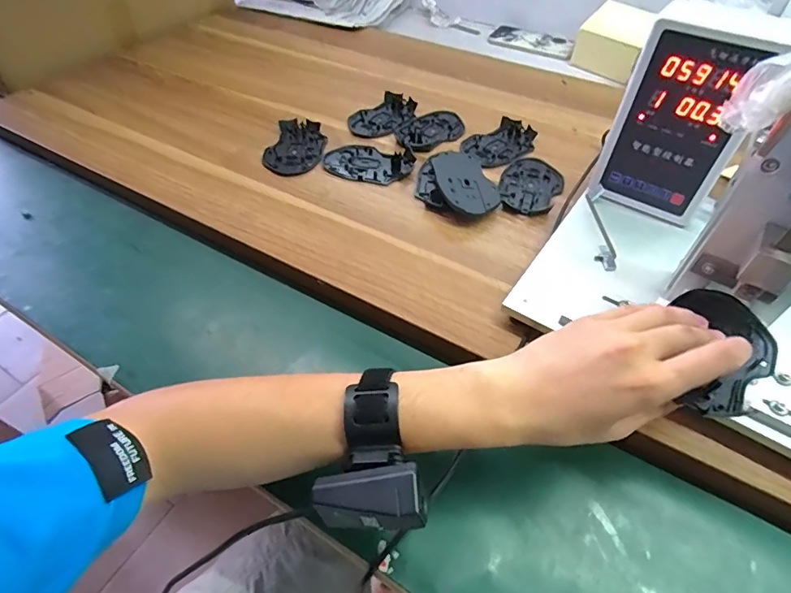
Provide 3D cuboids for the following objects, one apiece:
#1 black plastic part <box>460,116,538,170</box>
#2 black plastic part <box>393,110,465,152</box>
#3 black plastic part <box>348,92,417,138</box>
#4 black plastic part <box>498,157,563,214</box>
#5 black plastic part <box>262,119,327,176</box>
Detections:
[{"bbox_3d":[0.140,-0.209,0.613,0.121,0.010,0.073,-34,58,-25],"label":"black plastic part"},{"bbox_3d":[0.047,-0.236,0.634,0.120,0.015,0.076,-37,59,-26],"label":"black plastic part"},{"bbox_3d":[-0.015,-0.265,0.659,0.111,0.014,0.067,-37,59,-27],"label":"black plastic part"},{"bbox_3d":[0.167,-0.139,0.556,0.072,0.010,0.110,24,54,19],"label":"black plastic part"},{"bbox_3d":[-0.134,-0.203,0.606,0.074,0.009,0.111,4,50,4],"label":"black plastic part"}]

